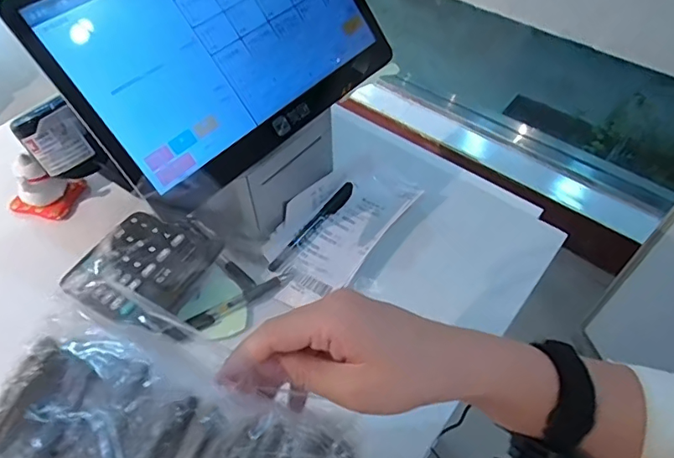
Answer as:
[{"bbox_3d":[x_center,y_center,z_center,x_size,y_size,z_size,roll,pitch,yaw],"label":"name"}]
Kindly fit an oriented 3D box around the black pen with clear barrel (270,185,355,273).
[{"bbox_3d":[-0.026,-0.005,0.558,0.012,0.017,0.135,33,60,23],"label":"black pen with clear barrel"}]

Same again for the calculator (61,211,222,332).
[{"bbox_3d":[-0.203,0.038,0.523,0.123,0.018,0.115,20,56,15],"label":"calculator"}]

